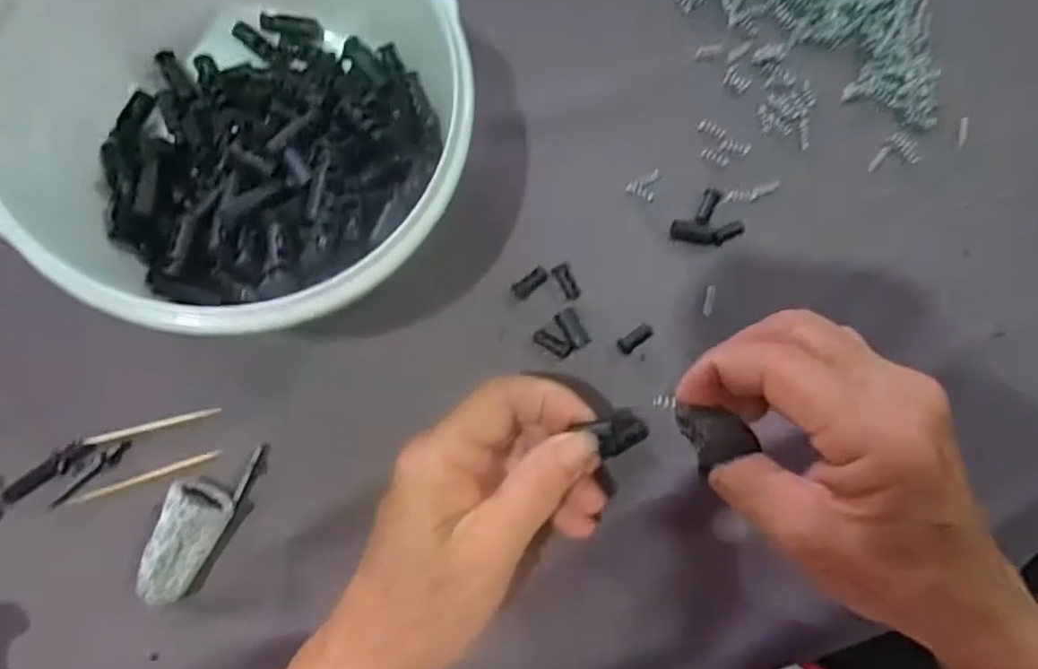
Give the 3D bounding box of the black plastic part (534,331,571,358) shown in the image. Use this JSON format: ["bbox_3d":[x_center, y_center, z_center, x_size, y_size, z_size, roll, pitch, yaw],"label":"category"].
[{"bbox_3d":[0.015,0.004,0.294,0.018,0.007,0.007,34,82,-3],"label":"black plastic part"}]

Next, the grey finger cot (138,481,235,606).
[{"bbox_3d":[-0.133,0.083,0.257,0.022,0.017,0.046,21,83,-5],"label":"grey finger cot"}]

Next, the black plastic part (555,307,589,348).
[{"bbox_3d":[0.025,-0.003,0.295,0.011,0.006,0.018,-26,89,-8],"label":"black plastic part"}]

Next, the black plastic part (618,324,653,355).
[{"bbox_3d":[0.054,0.001,0.299,0.018,0.004,0.008,-34,90,-8],"label":"black plastic part"}]

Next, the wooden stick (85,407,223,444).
[{"bbox_3d":[-0.152,0.038,0.270,0.053,0.004,0.005,-15,87,-8],"label":"wooden stick"}]

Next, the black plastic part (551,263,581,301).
[{"bbox_3d":[0.022,-0.024,0.299,0.009,0.005,0.018,-33,103,-8],"label":"black plastic part"}]

